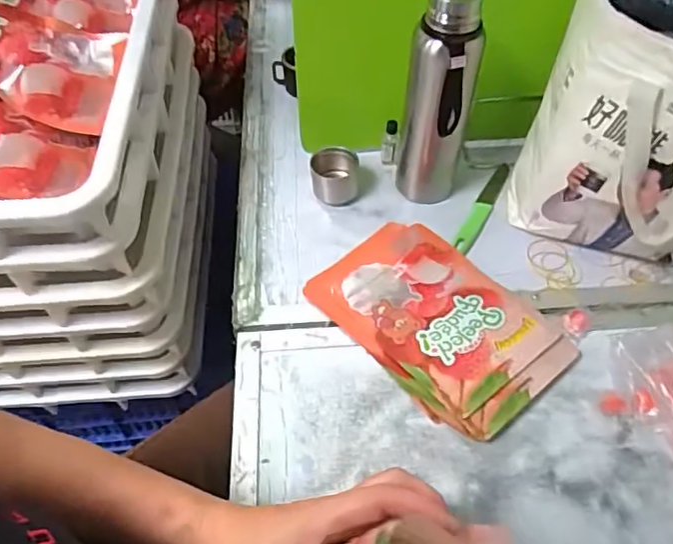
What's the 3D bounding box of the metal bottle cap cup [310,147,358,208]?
[{"bbox_3d":[-0.001,-0.128,0.738,0.058,0.059,0.067,1,52,2],"label":"metal bottle cap cup"}]

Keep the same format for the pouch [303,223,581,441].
[{"bbox_3d":[0.108,0.046,0.622,0.170,0.029,0.262,-36,60,-24],"label":"pouch"}]

